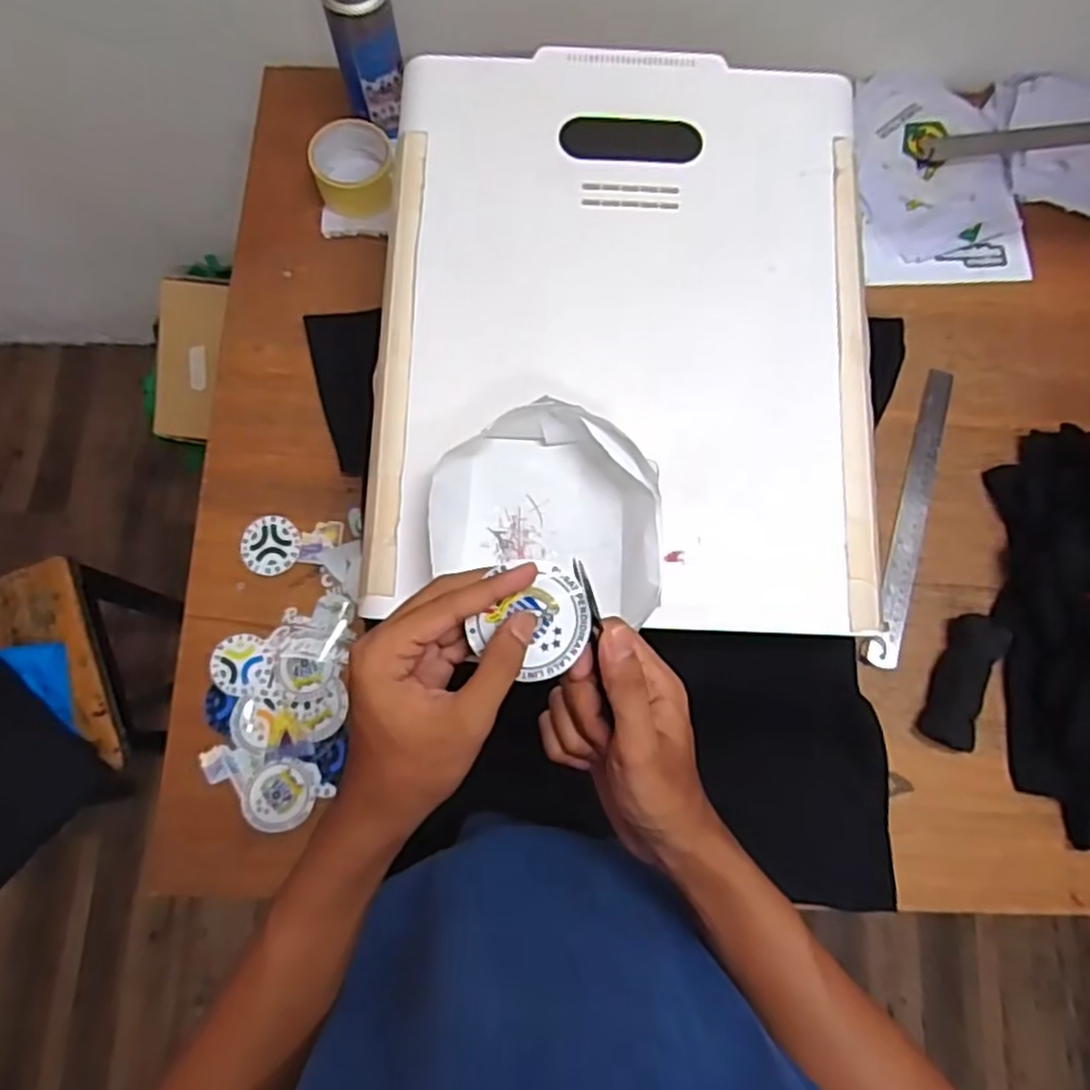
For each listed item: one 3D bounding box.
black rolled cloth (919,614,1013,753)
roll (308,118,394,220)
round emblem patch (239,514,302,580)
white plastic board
[{"bbox_3d":[0.397,0.129,0.691,0.048,0.028,0.126,26,77,5],"label":"black rolled cloth"},{"bbox_3d":[-0.210,-0.413,0.800,0.087,0.045,0.089,0,77,-1],"label":"roll"},{"bbox_3d":[-0.270,0.000,0.714,0.054,0.004,0.057,0,77,-1],"label":"round emblem patch"},{"bbox_3d":[0.066,-0.186,0.596,0.395,0.026,0.493,2,77,-1],"label":"white plastic board"}]

